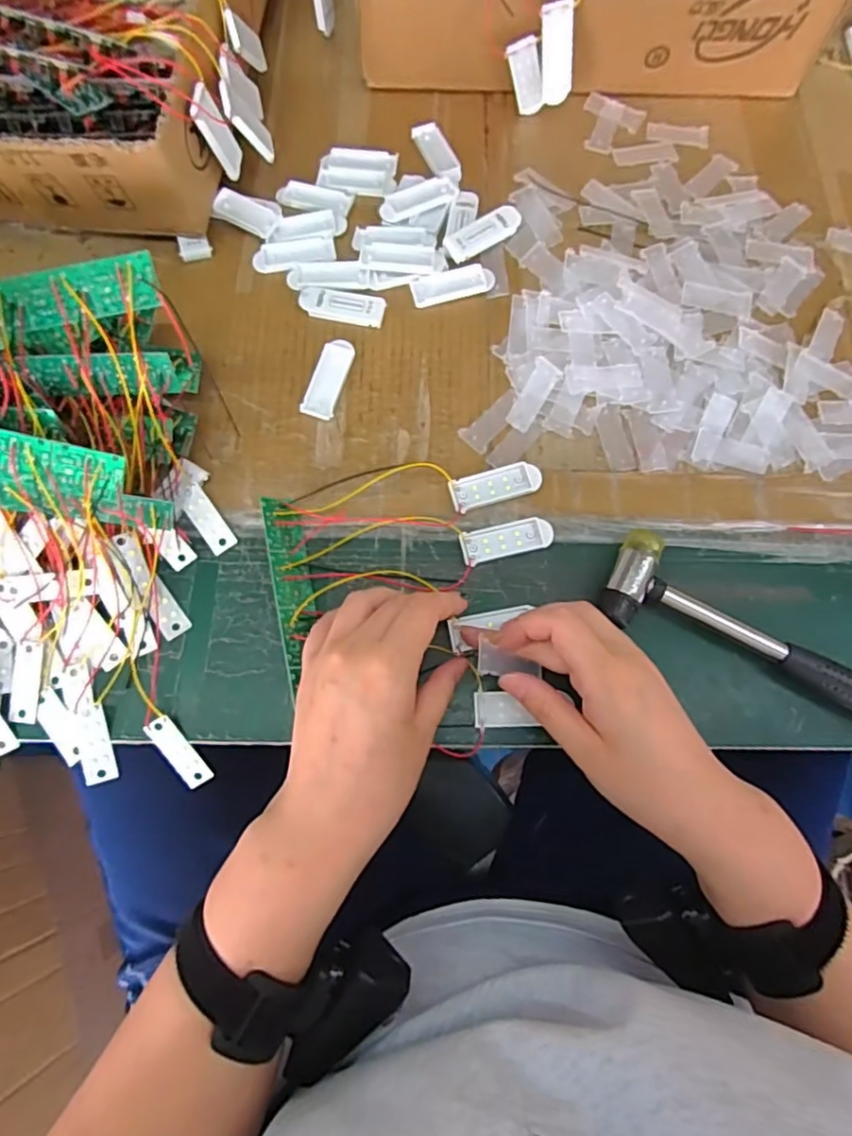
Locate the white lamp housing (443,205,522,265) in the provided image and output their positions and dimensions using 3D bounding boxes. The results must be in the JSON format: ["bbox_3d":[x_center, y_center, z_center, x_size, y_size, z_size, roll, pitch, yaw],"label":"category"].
[{"bbox_3d":[0.040,-0.236,0.417,0.058,0.007,0.021,-33,78,-9],"label":"white lamp housing"}]

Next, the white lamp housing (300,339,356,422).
[{"bbox_3d":[-0.064,-0.127,0.393,0.021,0.006,0.057,16,76,3],"label":"white lamp housing"}]

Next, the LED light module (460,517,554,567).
[{"bbox_3d":[0.051,-0.018,0.371,0.057,0.004,0.021,-14,76,-5],"label":"LED light module"}]

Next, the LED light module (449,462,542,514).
[{"bbox_3d":[0.045,-0.052,0.377,0.057,0.007,0.022,-16,76,-5],"label":"LED light module"}]

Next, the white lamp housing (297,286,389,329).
[{"bbox_3d":[-0.057,-0.180,0.406,0.058,0.006,0.022,9,75,1],"label":"white lamp housing"}]

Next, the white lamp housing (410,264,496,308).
[{"bbox_3d":[0.018,-0.196,0.409,0.056,0.007,0.021,-15,76,-5],"label":"white lamp housing"}]

